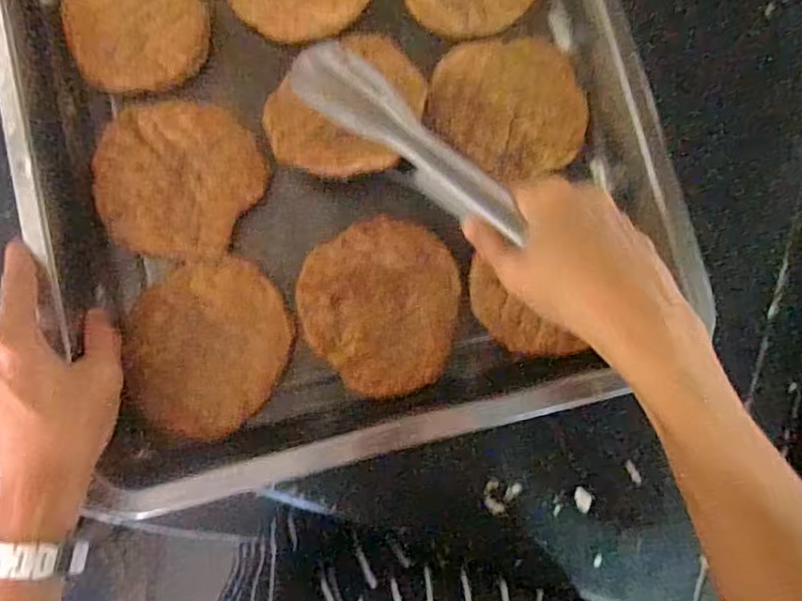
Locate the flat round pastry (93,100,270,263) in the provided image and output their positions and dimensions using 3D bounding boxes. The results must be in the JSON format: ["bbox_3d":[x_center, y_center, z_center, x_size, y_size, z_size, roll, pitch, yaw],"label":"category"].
[{"bbox_3d":[-0.146,-0.080,0.388,0.102,0.006,0.100,1,81,-6],"label":"flat round pastry"}]

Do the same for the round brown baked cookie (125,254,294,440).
[{"bbox_3d":[-0.122,0.028,0.380,0.098,0.006,0.109,19,80,-3],"label":"round brown baked cookie"}]

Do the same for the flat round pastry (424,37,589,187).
[{"bbox_3d":[0.076,-0.136,0.408,0.105,0.010,0.099,1,81,-6],"label":"flat round pastry"}]

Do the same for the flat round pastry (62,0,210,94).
[{"bbox_3d":[-0.178,-0.190,0.399,0.085,0.009,0.106,-23,84,-9],"label":"flat round pastry"}]

